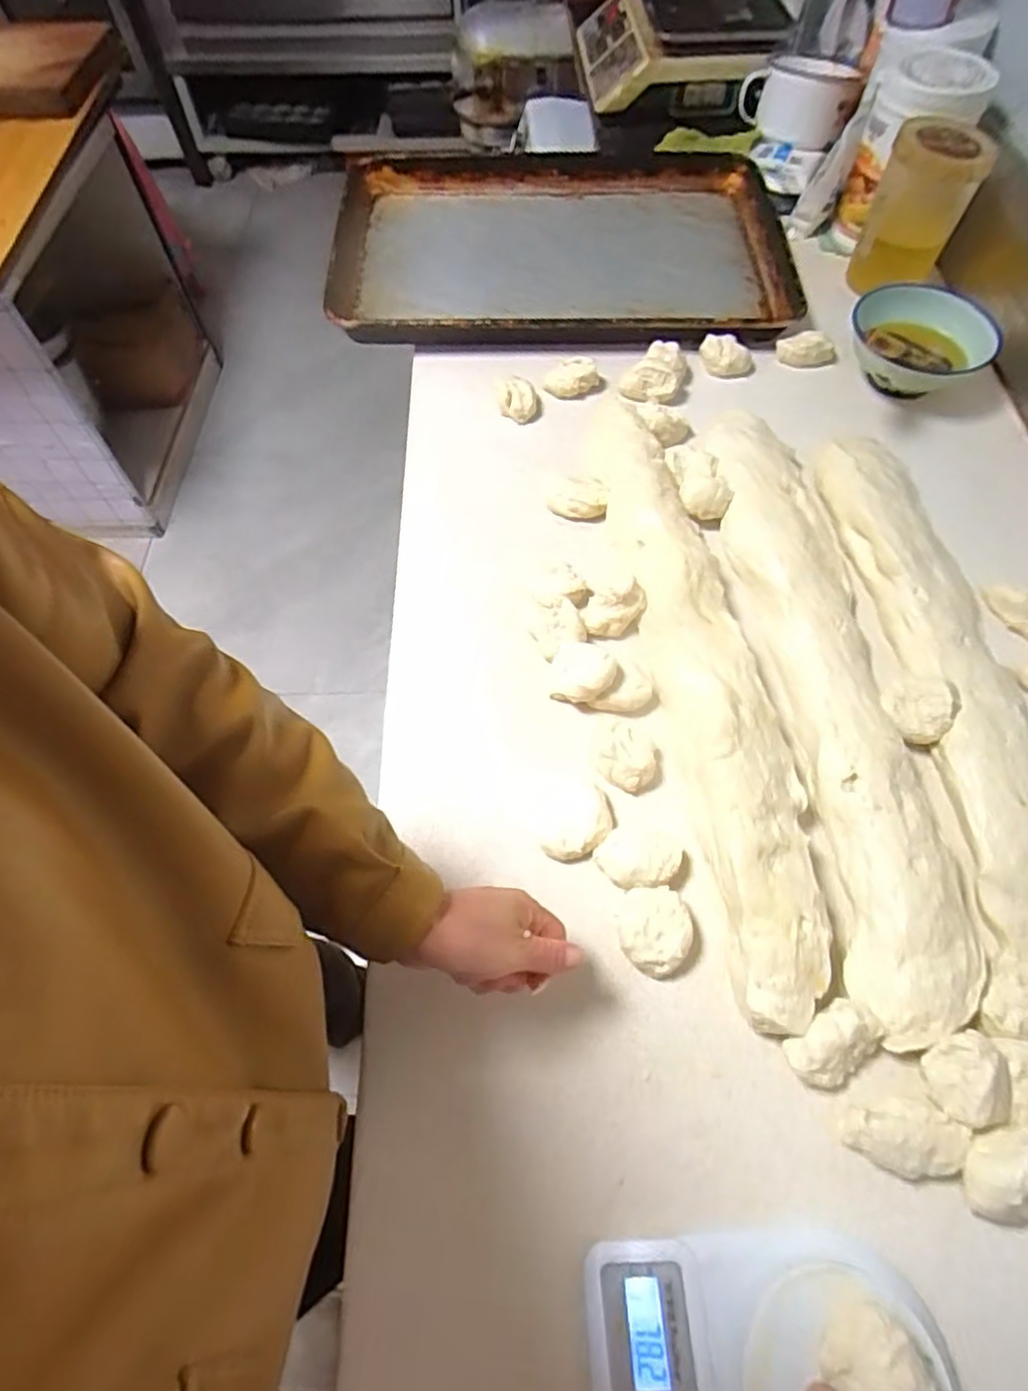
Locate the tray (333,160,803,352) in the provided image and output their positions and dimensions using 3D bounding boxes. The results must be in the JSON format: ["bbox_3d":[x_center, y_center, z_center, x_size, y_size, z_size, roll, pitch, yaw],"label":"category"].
[{"bbox_3d":[0.064,-0.630,0.942,0.606,0.055,0.445,0,61,2],"label":"tray"}]

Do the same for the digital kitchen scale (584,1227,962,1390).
[{"bbox_3d":[0.152,0.399,0.384,0.212,0.031,0.147,-3,61,0],"label":"digital kitchen scale"}]

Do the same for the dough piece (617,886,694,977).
[{"bbox_3d":[0.107,0.179,0.510,0.052,0.025,0.062,5,62,4],"label":"dough piece"}]

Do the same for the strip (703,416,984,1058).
[{"bbox_3d":[0.286,-0.033,0.616,0.119,0.039,0.633,-3,61,0],"label":"strip"}]

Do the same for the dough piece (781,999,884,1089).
[{"bbox_3d":[0.226,0.244,0.466,0.069,0.032,0.045,-32,65,-15],"label":"dough piece"}]

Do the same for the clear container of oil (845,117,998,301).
[{"bbox_3d":[0.509,-0.615,0.841,0.109,0.160,0.130,24,65,14],"label":"clear container of oil"}]

